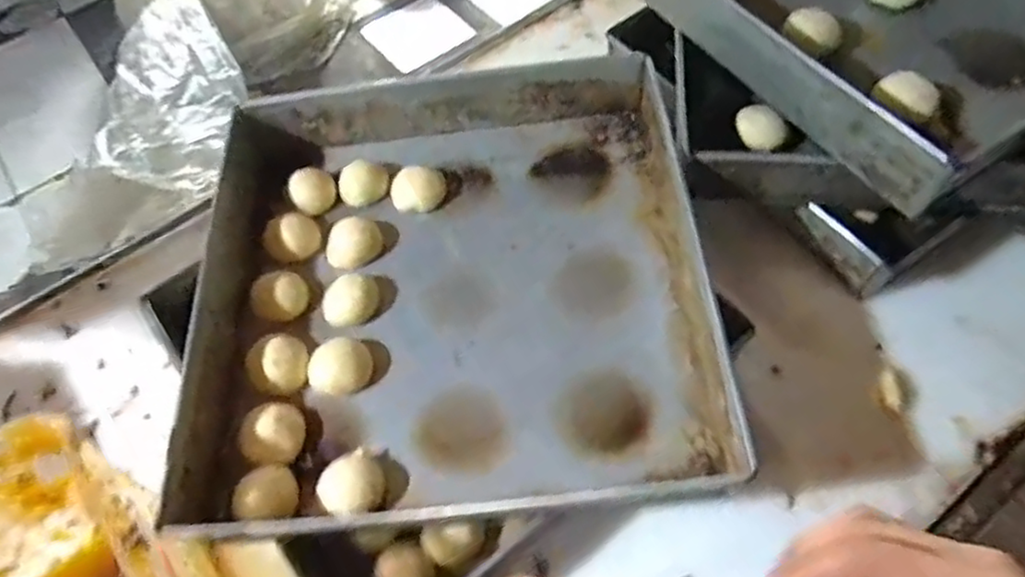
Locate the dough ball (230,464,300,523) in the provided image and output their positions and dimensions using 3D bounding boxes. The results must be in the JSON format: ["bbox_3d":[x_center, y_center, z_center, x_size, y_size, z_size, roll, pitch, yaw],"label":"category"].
[{"bbox_3d":[-0.185,0.155,0.506,0.050,0.033,0.045,20,63,15],"label":"dough ball"}]

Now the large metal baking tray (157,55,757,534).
[{"bbox_3d":[-0.050,-0.017,0.594,0.406,0.087,0.451,-5,59,1],"label":"large metal baking tray"}]

